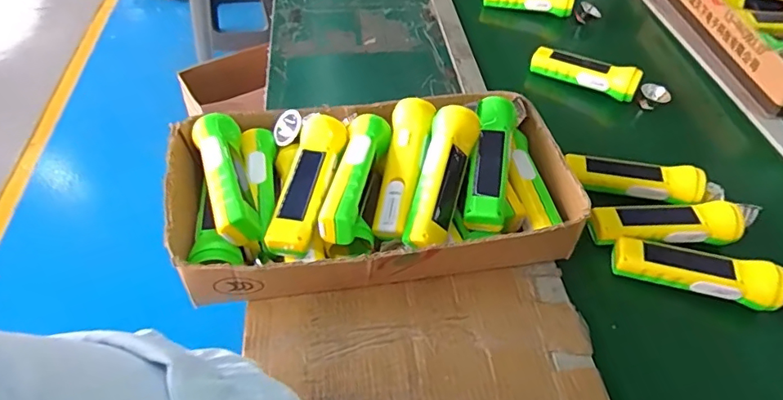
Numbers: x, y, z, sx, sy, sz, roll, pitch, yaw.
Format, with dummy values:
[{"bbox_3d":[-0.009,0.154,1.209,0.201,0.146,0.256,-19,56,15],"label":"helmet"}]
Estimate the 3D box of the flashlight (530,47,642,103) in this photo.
[{"bbox_3d":[0.303,-0.205,0.781,0.164,0.039,0.046,25,52,18],"label":"flashlight"}]

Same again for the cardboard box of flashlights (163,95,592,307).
[{"bbox_3d":[-0.020,-0.014,0.561,0.434,0.108,0.225,-5,49,-8],"label":"cardboard box of flashlights"}]

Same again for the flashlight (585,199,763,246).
[{"bbox_3d":[0.336,0.031,0.588,0.204,0.041,0.054,1,48,-3],"label":"flashlight"}]

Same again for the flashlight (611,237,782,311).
[{"bbox_3d":[0.350,0.080,0.545,0.203,0.048,0.052,14,49,9],"label":"flashlight"}]

